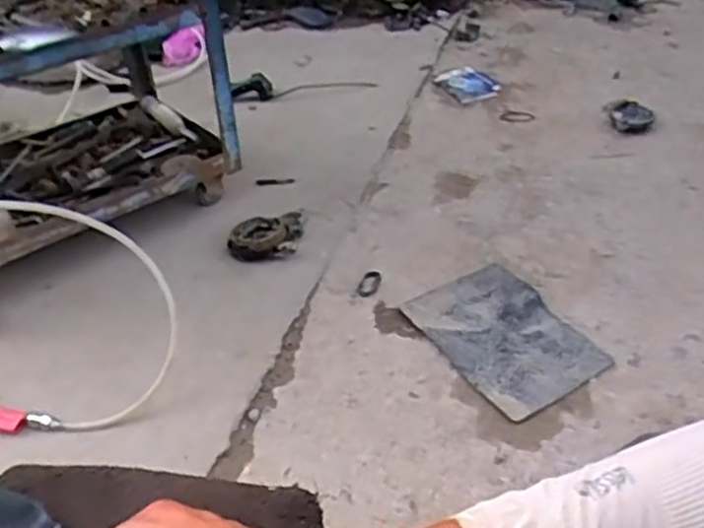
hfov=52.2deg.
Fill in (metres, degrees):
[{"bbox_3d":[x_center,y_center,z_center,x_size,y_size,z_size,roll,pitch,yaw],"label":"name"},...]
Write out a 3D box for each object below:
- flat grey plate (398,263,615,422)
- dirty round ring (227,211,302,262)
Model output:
[{"bbox_3d":[0.252,0.111,1.188,0.216,0.029,0.290,-23,44,-25],"label":"flat grey plate"},{"bbox_3d":[-0.167,-0.053,1.380,0.139,0.034,0.117,-7,37,-4],"label":"dirty round ring"}]

